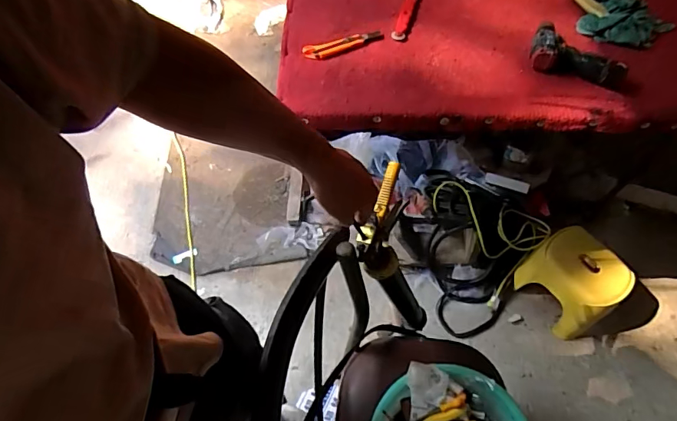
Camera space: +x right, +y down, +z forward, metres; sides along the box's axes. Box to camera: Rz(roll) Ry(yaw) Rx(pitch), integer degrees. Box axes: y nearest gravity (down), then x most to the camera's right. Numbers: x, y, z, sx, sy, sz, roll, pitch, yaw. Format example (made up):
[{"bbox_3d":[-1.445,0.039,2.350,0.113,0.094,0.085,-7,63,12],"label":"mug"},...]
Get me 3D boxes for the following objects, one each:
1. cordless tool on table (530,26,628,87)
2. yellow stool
[{"bbox_3d":[0.549,-0.357,1.009,0.210,0.052,0.120,13,59,5],"label":"cordless tool on table"},{"bbox_3d":[0.777,0.248,1.491,0.259,0.237,0.293,-25,63,-17],"label":"yellow stool"}]

